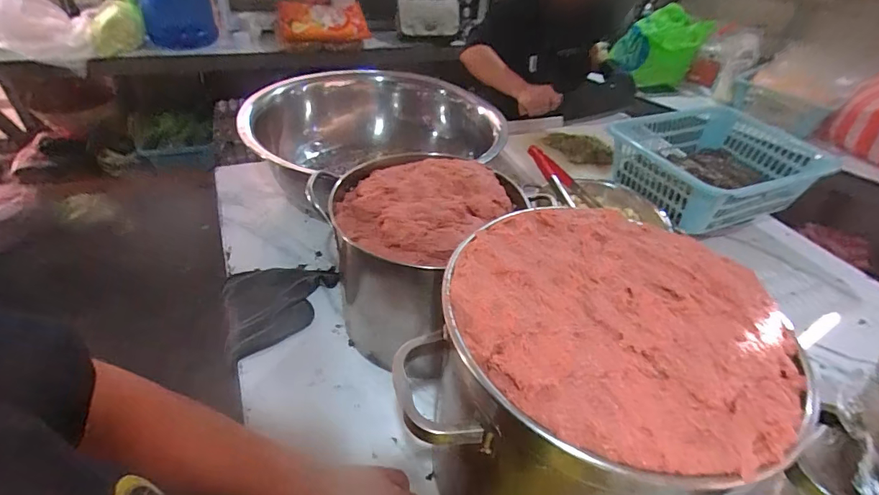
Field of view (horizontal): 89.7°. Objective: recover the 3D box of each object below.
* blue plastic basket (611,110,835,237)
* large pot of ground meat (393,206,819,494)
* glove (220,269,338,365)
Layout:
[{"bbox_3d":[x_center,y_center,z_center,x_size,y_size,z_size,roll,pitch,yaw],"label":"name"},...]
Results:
[{"bbox_3d":[0.628,-0.197,1.004,0.415,0.115,0.334,-10,42,-17],"label":"blue plastic basket"},{"bbox_3d":[0.137,0.166,0.459,0.255,0.332,0.261,3,40,-2],"label":"large pot of ground meat"},{"bbox_3d":[-0.277,0.084,0.755,0.199,0.014,0.161,-26,48,-31],"label":"glove"}]

